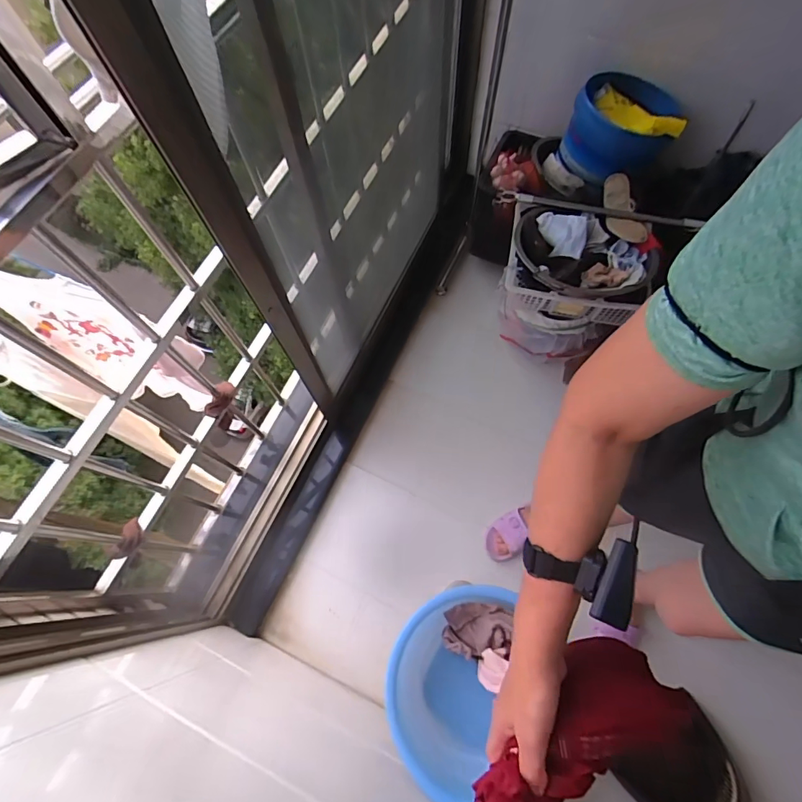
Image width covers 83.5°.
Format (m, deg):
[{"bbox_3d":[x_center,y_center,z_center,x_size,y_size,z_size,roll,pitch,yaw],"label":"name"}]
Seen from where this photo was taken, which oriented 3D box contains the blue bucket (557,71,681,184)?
[{"bbox_3d":[0.579,-0.729,1.206,0.251,0.160,0.251,-1,68,2],"label":"blue bucket"}]

